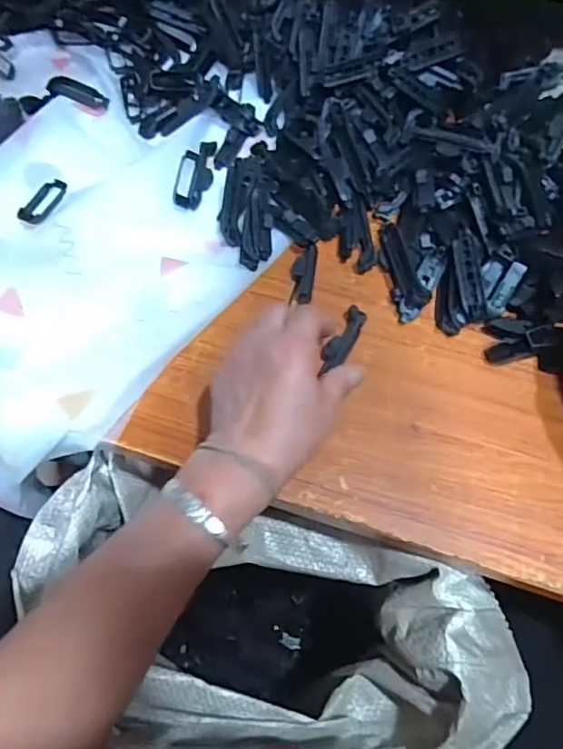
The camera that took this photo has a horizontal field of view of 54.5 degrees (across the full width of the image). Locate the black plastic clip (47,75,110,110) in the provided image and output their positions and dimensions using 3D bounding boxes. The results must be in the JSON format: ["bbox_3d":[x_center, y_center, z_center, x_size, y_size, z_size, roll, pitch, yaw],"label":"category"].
[{"bbox_3d":[-0.195,-0.274,0.530,0.056,0.005,0.021,18,71,-11],"label":"black plastic clip"}]

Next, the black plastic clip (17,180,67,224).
[{"bbox_3d":[-0.207,-0.152,0.479,0.020,0.007,0.054,21,60,8],"label":"black plastic clip"}]

